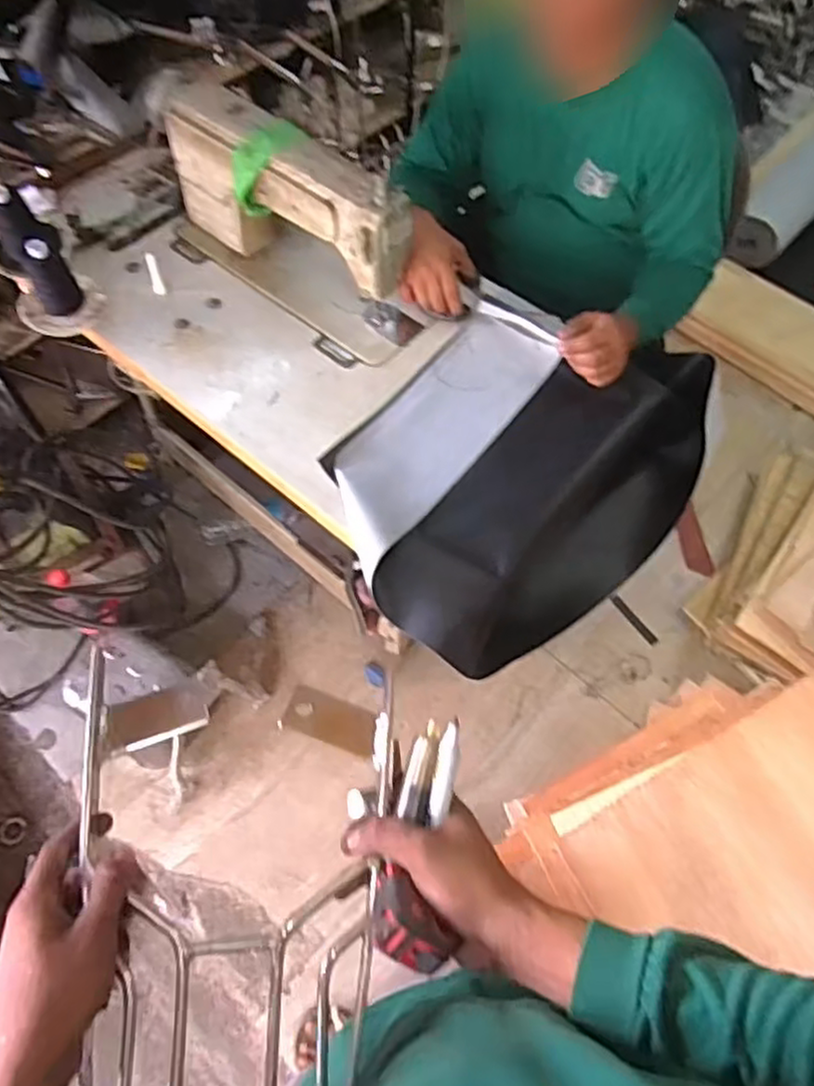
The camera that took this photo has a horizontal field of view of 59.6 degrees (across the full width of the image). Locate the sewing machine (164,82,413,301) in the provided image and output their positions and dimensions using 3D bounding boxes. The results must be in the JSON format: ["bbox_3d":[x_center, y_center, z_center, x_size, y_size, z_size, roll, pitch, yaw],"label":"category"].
[{"bbox_3d":[-0.193,-0.515,1.097,0.106,0.218,0.434,-41,70,-22],"label":"sewing machine"}]

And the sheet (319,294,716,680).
[{"bbox_3d":[0.183,-0.111,1.079,0.437,0.172,0.678,34,65,15],"label":"sheet"}]

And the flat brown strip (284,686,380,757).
[{"bbox_3d":[-0.057,0.140,0.566,0.072,0.010,0.037,21,52,2],"label":"flat brown strip"}]

